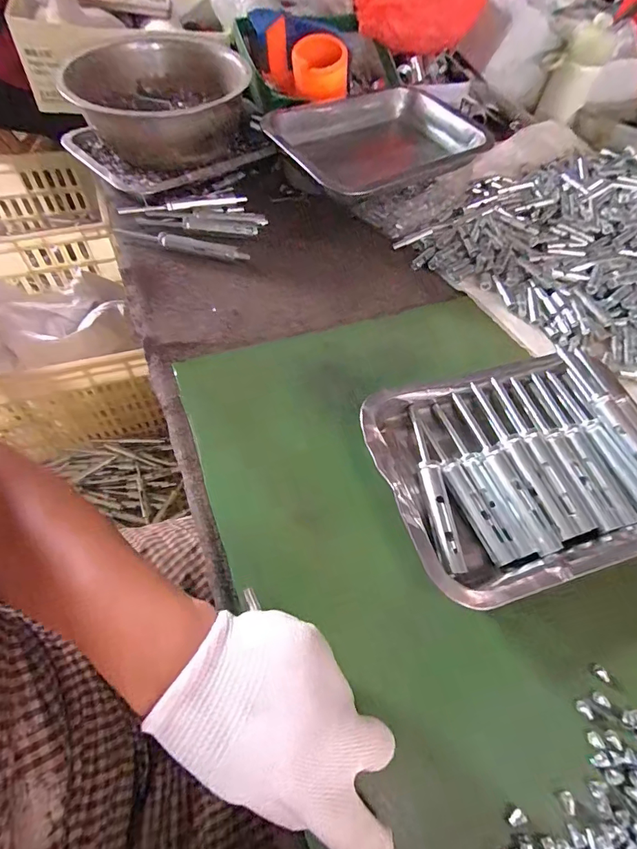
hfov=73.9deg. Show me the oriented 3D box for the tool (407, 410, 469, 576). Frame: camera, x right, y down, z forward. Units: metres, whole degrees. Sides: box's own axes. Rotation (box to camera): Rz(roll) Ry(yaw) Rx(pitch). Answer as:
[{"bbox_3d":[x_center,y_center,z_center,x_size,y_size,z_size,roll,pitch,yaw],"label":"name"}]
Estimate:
[{"bbox_3d":[0.091,0.049,0.334,0.017,0.019,0.134,-3,59,-7],"label":"tool"}]

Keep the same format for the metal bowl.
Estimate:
[{"bbox_3d":[-0.205,-0.411,0.570,0.221,0.112,0.227,-26,64,-19],"label":"metal bowl"}]

